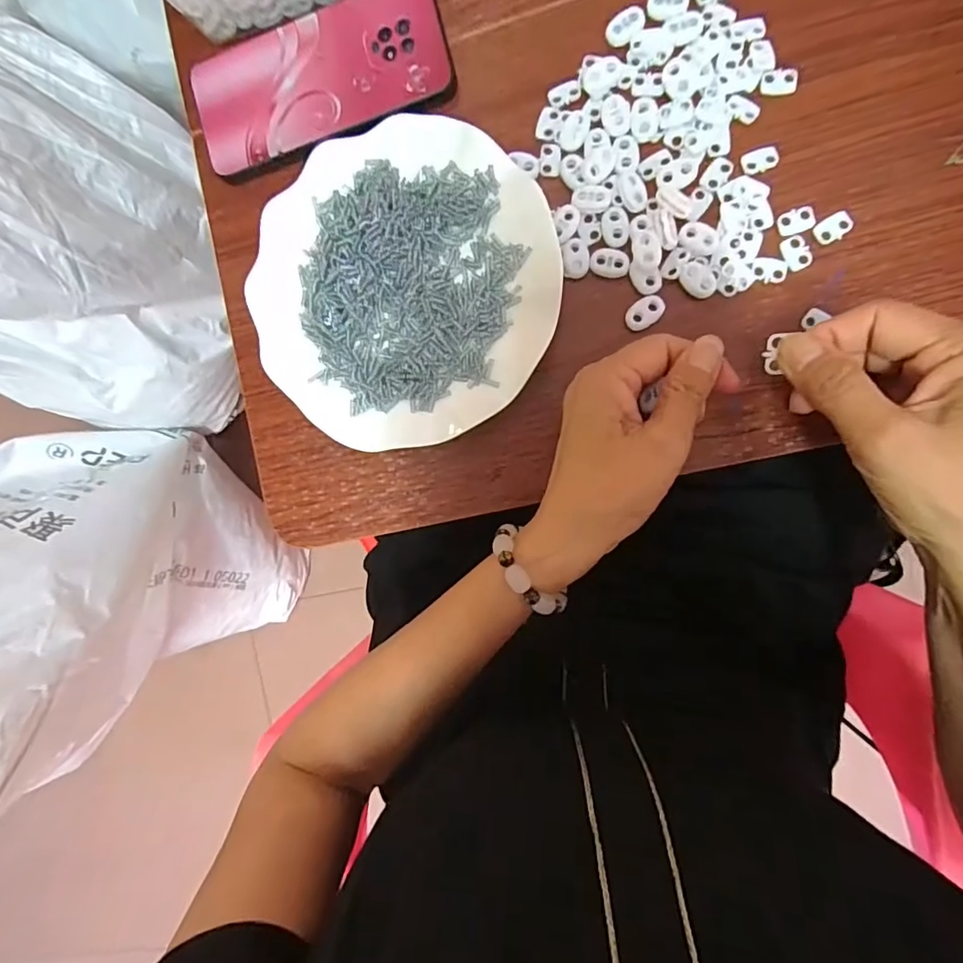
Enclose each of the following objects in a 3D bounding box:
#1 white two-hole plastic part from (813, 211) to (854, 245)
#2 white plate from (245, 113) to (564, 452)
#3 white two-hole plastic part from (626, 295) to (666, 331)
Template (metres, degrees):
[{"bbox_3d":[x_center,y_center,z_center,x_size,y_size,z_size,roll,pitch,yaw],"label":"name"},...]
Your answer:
[{"bbox_3d":[0.195,-0.140,0.289,0.020,0.004,0.012,-31,88,10],"label":"white two-hole plastic part"},{"bbox_3d":[-0.046,-0.115,0.316,0.179,0.026,0.183,1,94,9],"label":"white plate"},{"bbox_3d":[0.095,-0.099,0.307,0.023,0.004,0.016,-38,87,9],"label":"white two-hole plastic part"}]

